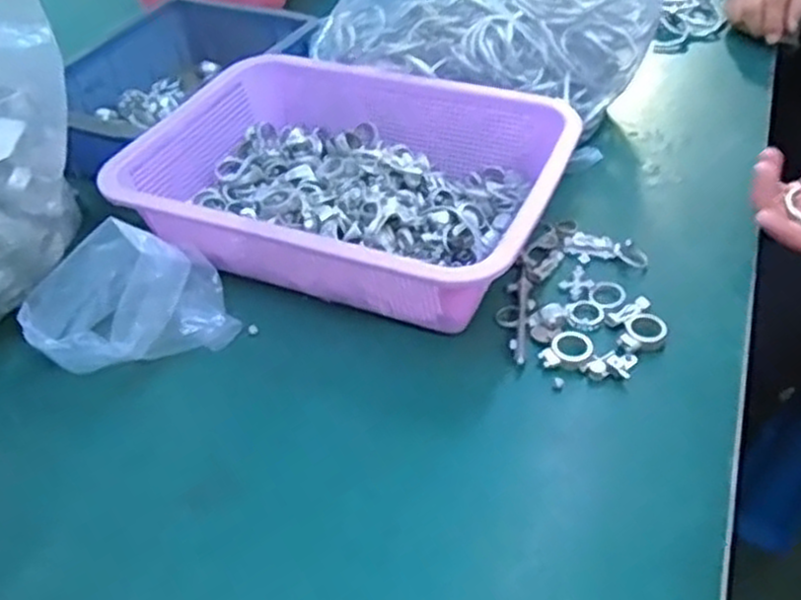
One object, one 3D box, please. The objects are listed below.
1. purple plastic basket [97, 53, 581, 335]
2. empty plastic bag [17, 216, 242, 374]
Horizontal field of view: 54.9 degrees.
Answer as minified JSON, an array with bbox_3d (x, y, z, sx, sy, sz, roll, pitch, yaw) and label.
[{"bbox_3d":[-0.040,-0.090,0.590,0.309,0.081,0.232,14,47,17],"label":"purple plastic basket"},{"bbox_3d":[-0.182,-0.002,0.507,0.124,0.084,0.080,-24,48,-22],"label":"empty plastic bag"}]

